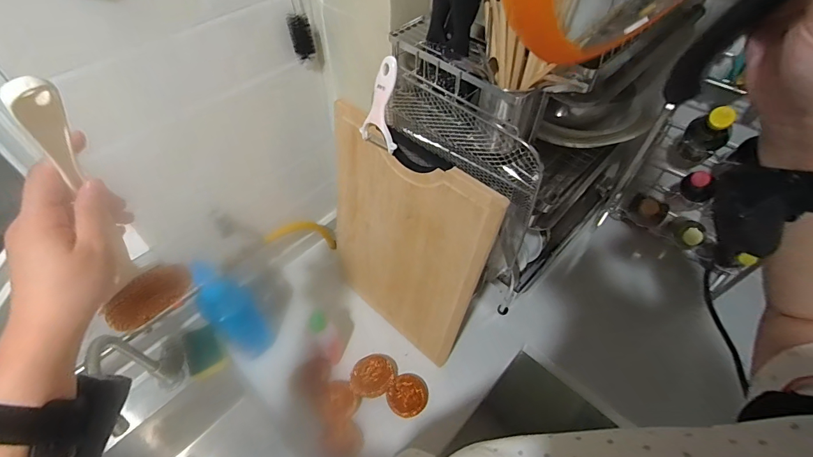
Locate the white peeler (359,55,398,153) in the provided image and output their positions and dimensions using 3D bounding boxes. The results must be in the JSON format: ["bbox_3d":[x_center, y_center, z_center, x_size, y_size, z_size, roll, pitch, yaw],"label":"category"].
[{"bbox_3d":[-0.035,-0.173,0.549,0.069,0.123,0.019,31,36,31],"label":"white peeler"}]

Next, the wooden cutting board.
[{"bbox_3d":[-0.019,0.031,0.710,0.326,0.439,0.020,38,52,26],"label":"wooden cutting board"}]

